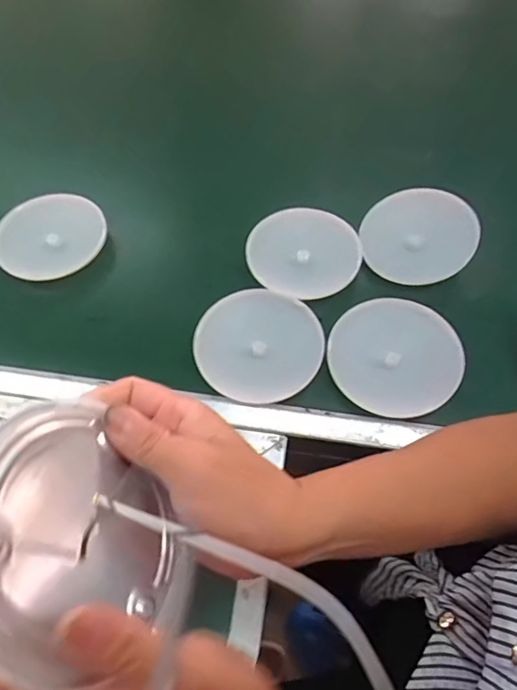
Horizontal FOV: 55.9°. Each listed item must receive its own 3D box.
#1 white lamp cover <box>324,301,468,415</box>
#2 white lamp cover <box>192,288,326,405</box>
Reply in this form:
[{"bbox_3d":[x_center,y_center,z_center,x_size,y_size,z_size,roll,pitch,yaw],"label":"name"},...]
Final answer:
[{"bbox_3d":[0.116,0.010,0.426,0.109,0.027,0.103,4,59,4],"label":"white lamp cover"},{"bbox_3d":[0.000,-0.001,0.433,0.110,0.022,0.099,-25,62,-14],"label":"white lamp cover"}]

